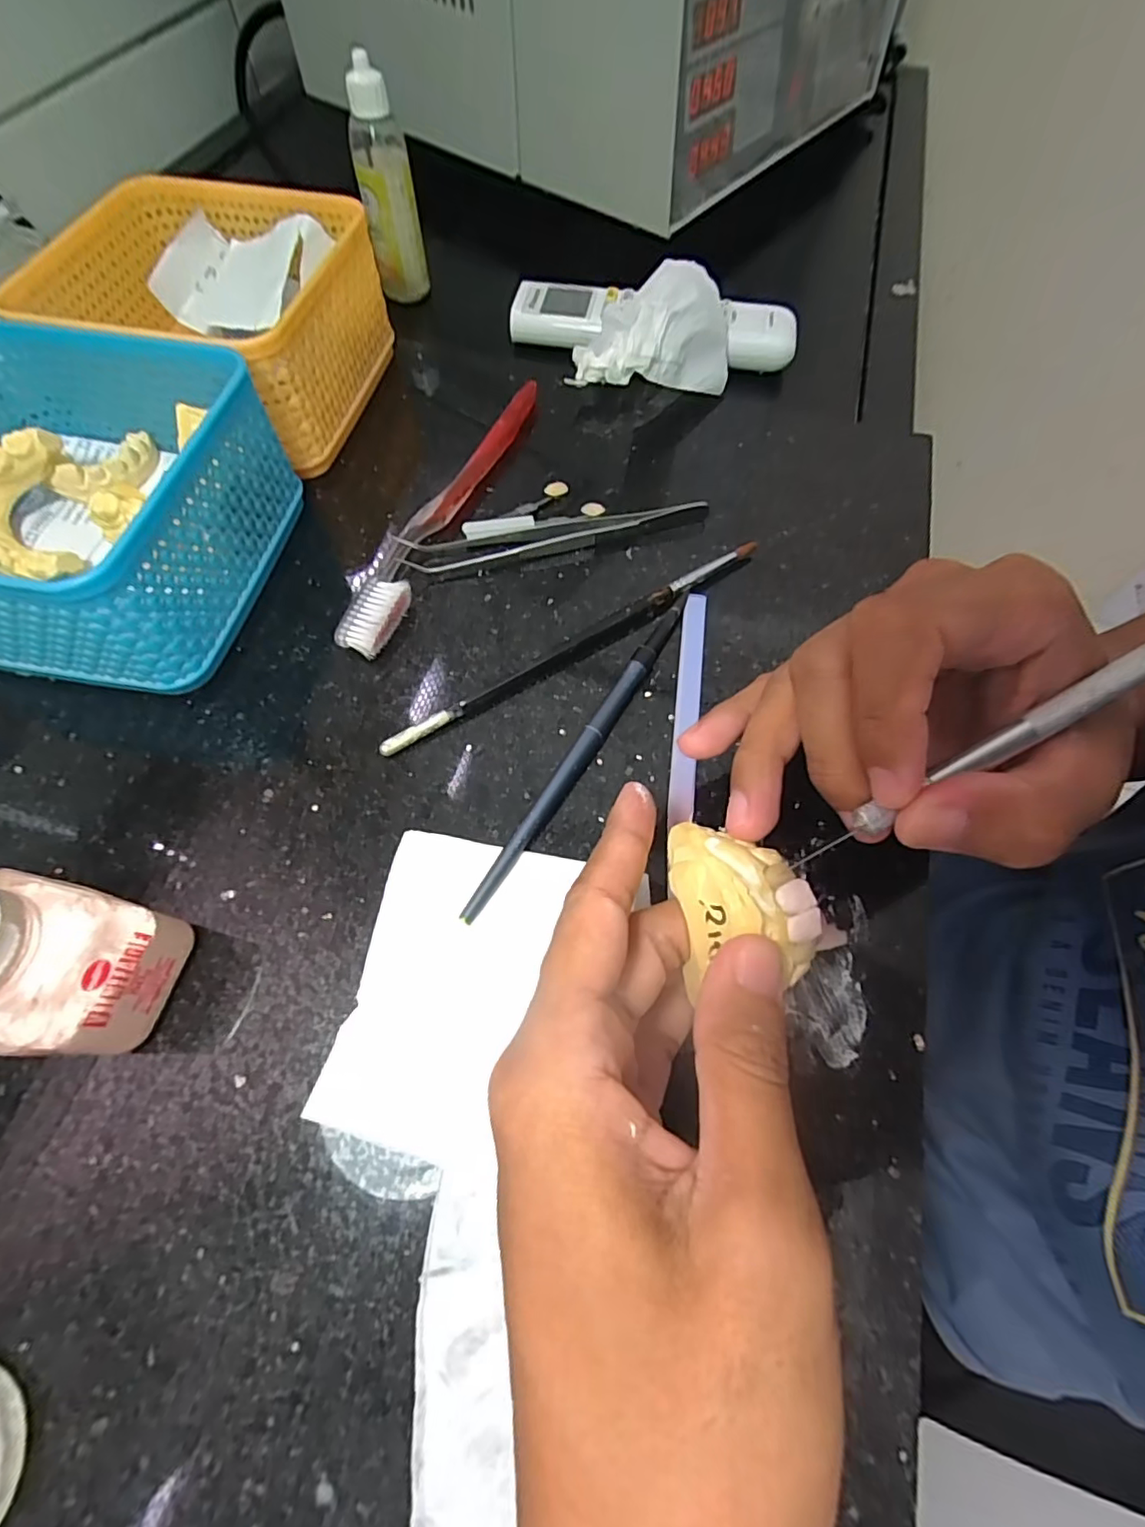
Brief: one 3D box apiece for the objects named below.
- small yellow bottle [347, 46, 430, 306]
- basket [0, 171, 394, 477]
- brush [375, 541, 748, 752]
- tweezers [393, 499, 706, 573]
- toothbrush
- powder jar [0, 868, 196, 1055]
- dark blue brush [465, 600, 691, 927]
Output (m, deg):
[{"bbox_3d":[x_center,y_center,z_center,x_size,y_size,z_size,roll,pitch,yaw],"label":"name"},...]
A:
[{"bbox_3d":[-0.113,-0.351,0.356,0.033,0.106,0.026,-13,65,-7],"label":"small yellow bottle"},{"bbox_3d":[-0.175,-0.221,0.294,0.133,0.066,0.129,14,64,6],"label":"basket"},{"bbox_3d":[0.005,-0.053,0.246,0.187,0.008,0.008,-31,68,-15],"label":"brush"},{"bbox_3d":[-0.008,-0.107,0.270,0.141,0.010,0.015,-12,65,-7],"label":"tweezers"},{"bbox_3d":[-0.060,-0.124,0.276,0.022,0.015,0.181,19,65,8],"label":"toothbrush"},{"bbox_3d":[-0.157,0.050,0.155,0.066,0.076,0.040,11,64,4],"label":"powder jar"},{"bbox_3d":[0.006,-0.008,0.223,0.009,0.008,0.156,29,67,12],"label":"dark blue brush"}]

